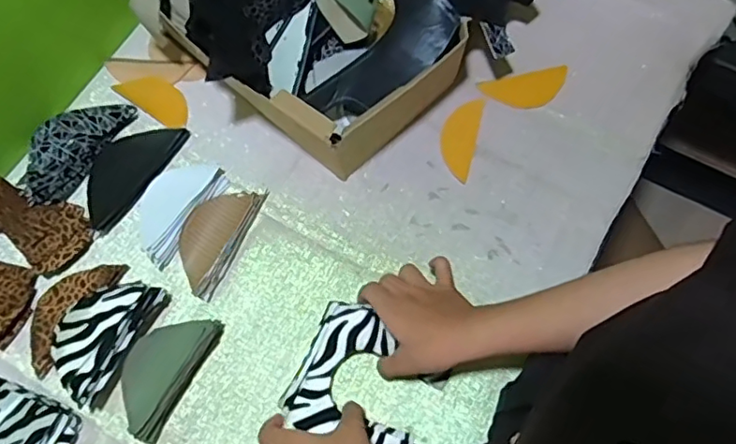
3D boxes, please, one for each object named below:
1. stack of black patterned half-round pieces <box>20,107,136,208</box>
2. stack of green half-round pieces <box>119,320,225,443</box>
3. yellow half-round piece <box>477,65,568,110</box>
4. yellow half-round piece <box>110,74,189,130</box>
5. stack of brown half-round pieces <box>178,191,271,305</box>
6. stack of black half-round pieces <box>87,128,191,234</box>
[{"bbox_3d":[-0.337,-0.089,0.661,0.079,0.025,0.145,29,72,11],"label":"stack of black patterned half-round pieces"},{"bbox_3d":[-0.195,0.141,0.569,0.056,0.049,0.120,29,72,12],"label":"stack of green half-round pieces"},{"bbox_3d":[0.185,-0.155,0.697,0.100,0.009,0.047,-10,79,1],"label":"yellow half-round piece"},{"bbox_3d":[-0.249,-0.146,0.694,0.094,0.010,0.043,35,96,-2],"label":"yellow half-round piece"},{"bbox_3d":[-0.161,0.013,0.628,0.058,0.026,0.125,24,71,10],"label":"stack of brown half-round pieces"},{"bbox_3d":[-0.265,-0.061,0.660,0.073,0.014,0.139,37,73,14],"label":"stack of black half-round pieces"}]

